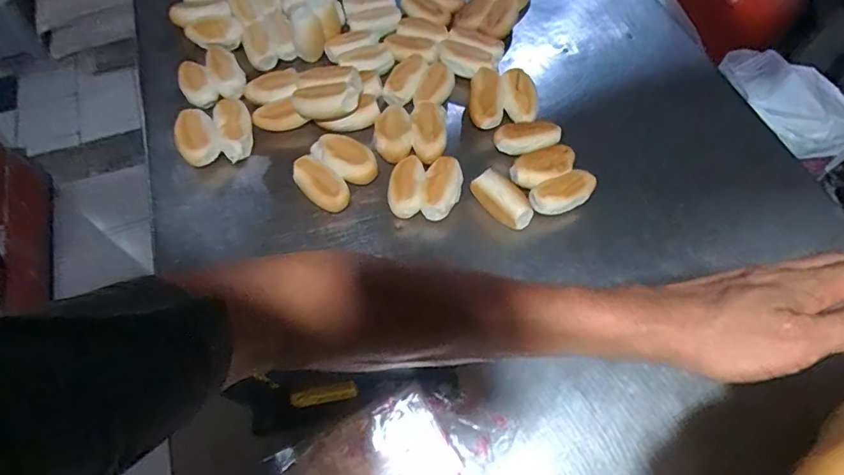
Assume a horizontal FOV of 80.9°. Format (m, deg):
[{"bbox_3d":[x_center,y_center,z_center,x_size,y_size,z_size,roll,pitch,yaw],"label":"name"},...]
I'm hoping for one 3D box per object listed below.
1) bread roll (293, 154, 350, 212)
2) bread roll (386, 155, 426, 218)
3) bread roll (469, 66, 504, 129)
[{"bbox_3d":[-0.129,-0.066,0.623,0.039,0.044,0.080,-38,68,-21],"label":"bread roll"},{"bbox_3d":[-0.021,-0.061,0.626,0.042,0.044,0.075,6,60,2],"label":"bread roll"},{"bbox_3d":[0.087,-0.191,0.683,0.047,0.033,0.087,3,76,0],"label":"bread roll"}]

